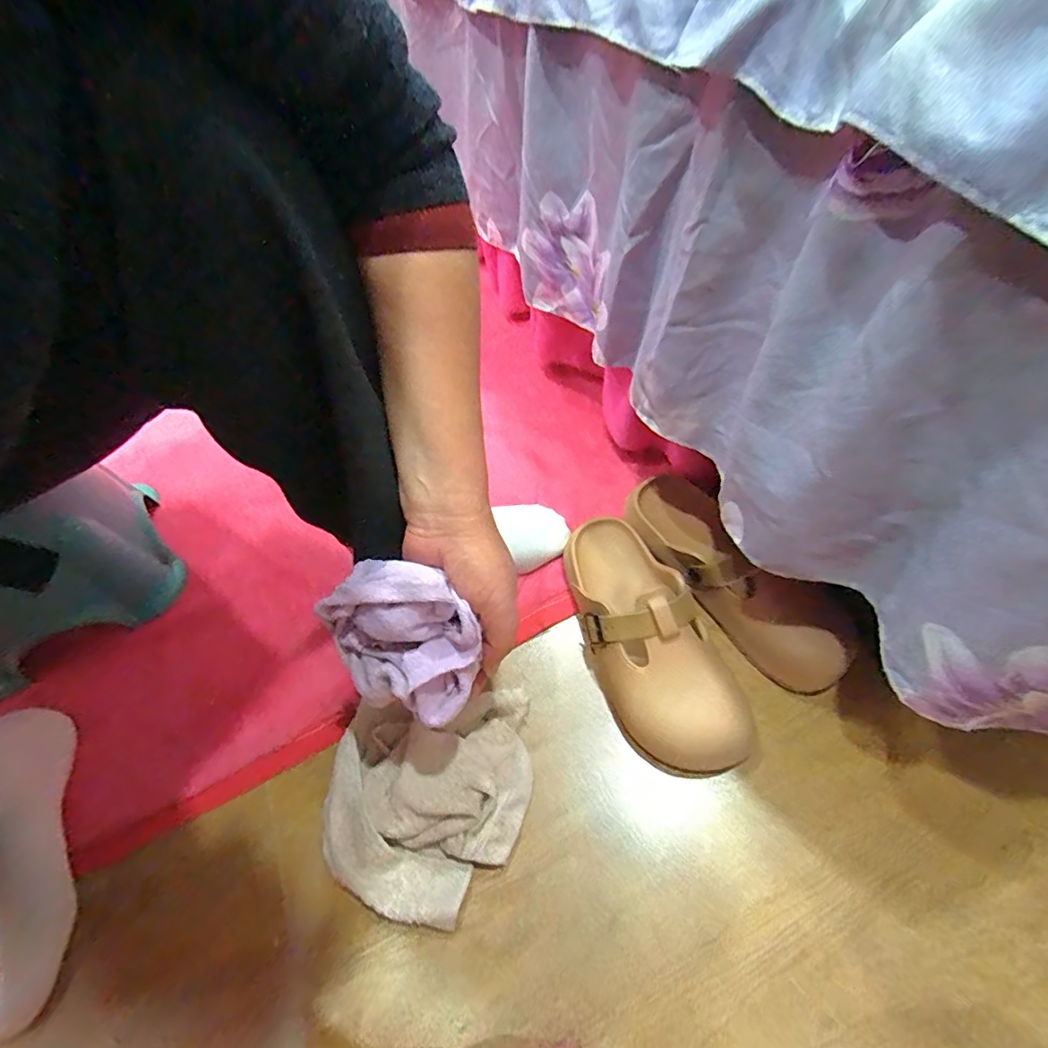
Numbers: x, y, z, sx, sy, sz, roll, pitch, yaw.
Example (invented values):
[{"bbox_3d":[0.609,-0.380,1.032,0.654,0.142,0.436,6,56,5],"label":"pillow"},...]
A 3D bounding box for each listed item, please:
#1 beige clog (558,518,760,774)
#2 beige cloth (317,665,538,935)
[{"bbox_3d":[0.111,0.097,0.487,0.104,0.085,0.254,-17,56,-7],"label":"beige clog"},{"bbox_3d":[-0.079,0.223,0.432,0.172,0.056,0.166,-11,56,-3],"label":"beige cloth"}]

